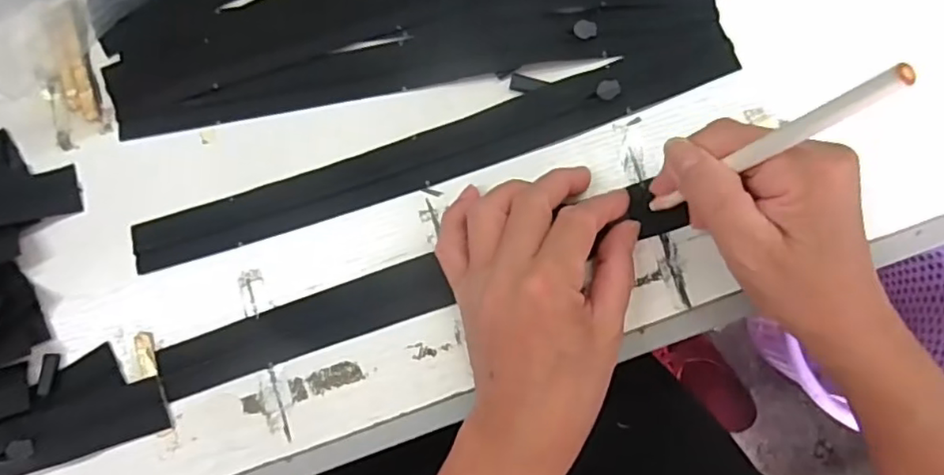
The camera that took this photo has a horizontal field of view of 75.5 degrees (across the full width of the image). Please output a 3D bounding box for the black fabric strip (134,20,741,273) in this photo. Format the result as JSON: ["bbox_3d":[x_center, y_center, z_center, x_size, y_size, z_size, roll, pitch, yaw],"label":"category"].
[{"bbox_3d":[-0.026,-0.046,0.344,0.350,0.011,0.031,-19,81,3],"label":"black fabric strip"}]

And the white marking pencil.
[{"bbox_3d":[0.120,-0.035,0.259,0.010,0.136,0.009,-17,80,-21],"label":"white marking pencil"}]

